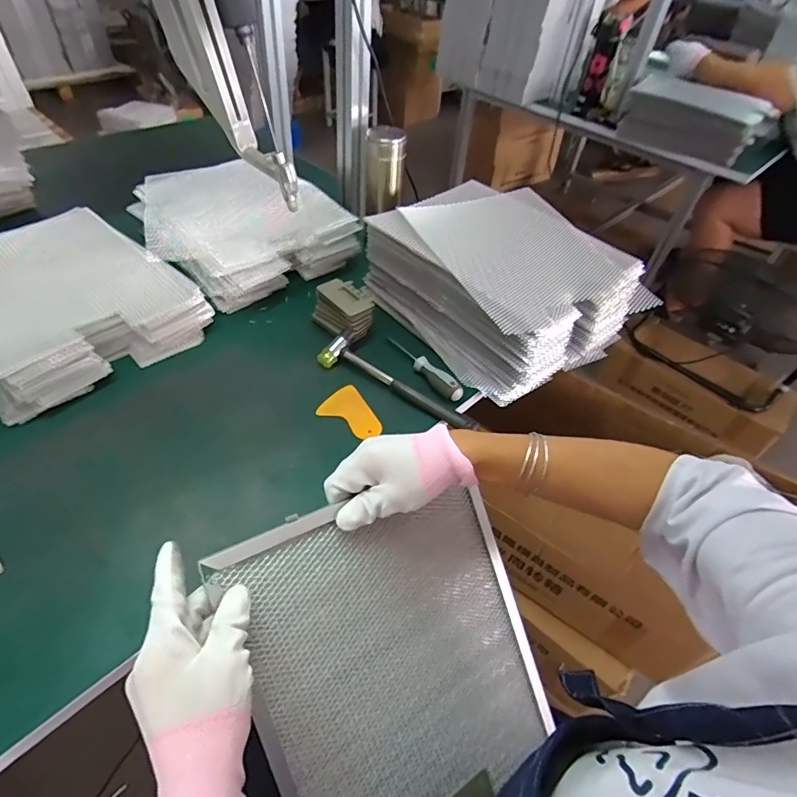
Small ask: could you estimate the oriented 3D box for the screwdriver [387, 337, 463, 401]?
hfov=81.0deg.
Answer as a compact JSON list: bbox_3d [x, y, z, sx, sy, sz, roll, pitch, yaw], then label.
[{"bbox_3d":[0.037,-0.051,0.672,0.019,0.023,0.153,-24,54,-25],"label":"screwdriver"}]

